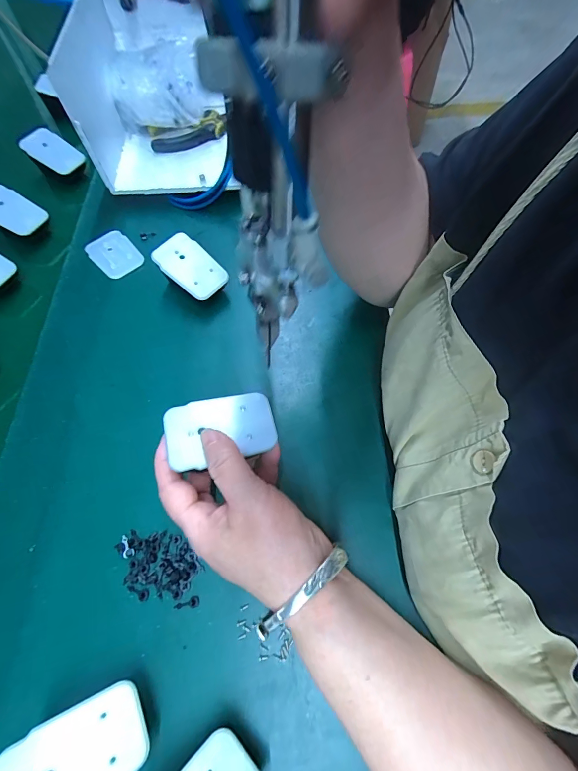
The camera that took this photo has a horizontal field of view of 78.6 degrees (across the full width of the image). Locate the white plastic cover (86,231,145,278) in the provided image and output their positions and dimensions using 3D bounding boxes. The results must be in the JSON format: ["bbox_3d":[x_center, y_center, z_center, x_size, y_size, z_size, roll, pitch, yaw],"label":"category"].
[{"bbox_3d":[-0.199,-0.150,0.404,0.047,0.006,0.070,-39,68,-16],"label":"white plastic cover"}]

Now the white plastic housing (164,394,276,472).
[{"bbox_3d":[-0.045,0.027,0.234,0.068,0.009,0.044,-17,64,-6],"label":"white plastic housing"}]

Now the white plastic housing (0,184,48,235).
[{"bbox_3d":[-0.326,-0.207,0.416,0.071,0.006,0.045,29,70,-5],"label":"white plastic housing"}]

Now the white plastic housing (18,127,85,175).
[{"bbox_3d":[-0.309,-0.309,0.468,0.069,0.013,0.046,33,67,-9],"label":"white plastic housing"}]

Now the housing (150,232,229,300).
[{"bbox_3d":[-0.097,-0.117,0.349,0.069,0.006,0.044,45,74,0],"label":"housing"}]

